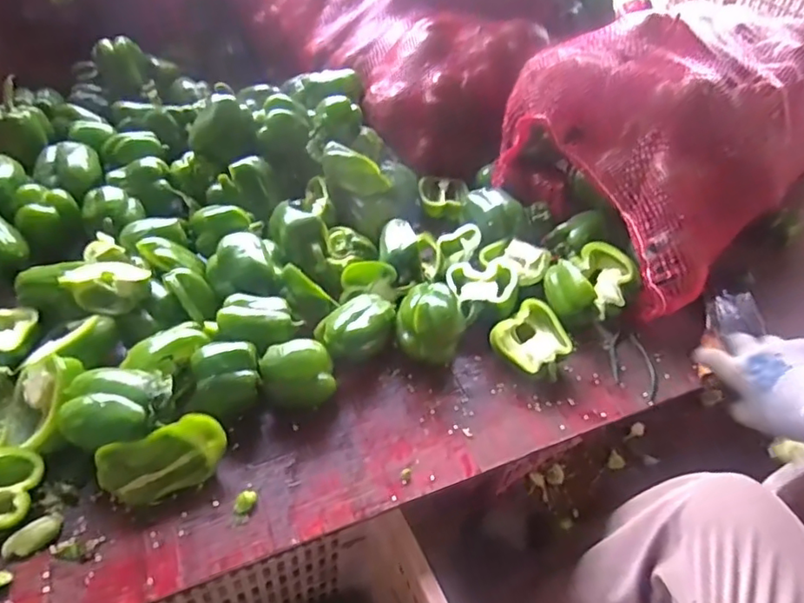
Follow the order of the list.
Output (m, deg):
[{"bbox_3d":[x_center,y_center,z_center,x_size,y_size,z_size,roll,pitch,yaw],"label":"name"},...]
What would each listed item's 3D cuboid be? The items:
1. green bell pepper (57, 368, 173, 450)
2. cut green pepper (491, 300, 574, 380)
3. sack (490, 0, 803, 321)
[{"bbox_3d":[-0.282,0.107,0.567,0.099,0.057,0.085,1,43,-6],"label":"green bell pepper"},{"bbox_3d":[0.164,0.054,0.709,0.083,0.062,0.087,-31,54,-34],"label":"cut green pepper"},{"bbox_3d":[0.450,-0.260,0.897,0.507,0.253,0.384,-22,50,-27],"label":"sack"}]

